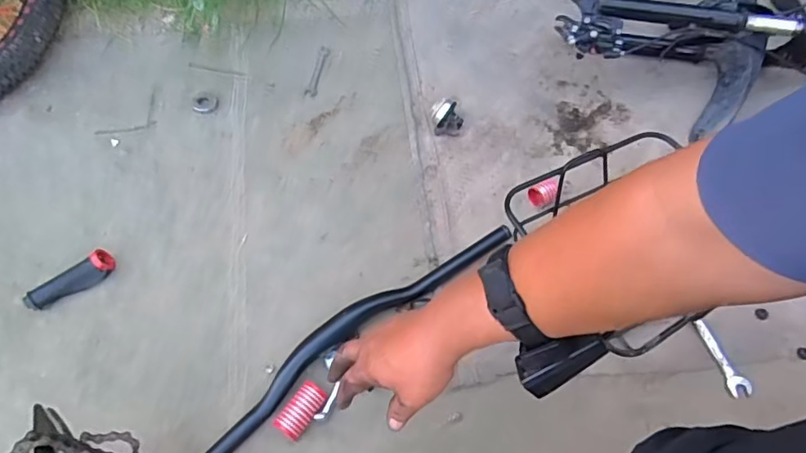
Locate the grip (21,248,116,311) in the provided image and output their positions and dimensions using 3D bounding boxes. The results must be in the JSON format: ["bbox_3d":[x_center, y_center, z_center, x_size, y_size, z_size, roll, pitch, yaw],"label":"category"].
[{"bbox_3d":[-0.434,0.075,0.698,0.110,0.030,0.036,-40,68,-21],"label":"grip"}]

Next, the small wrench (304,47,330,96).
[{"bbox_3d":[-0.147,-0.268,0.918,0.020,0.008,0.099,13,74,6],"label":"small wrench"}]

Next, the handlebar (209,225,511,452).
[{"bbox_3d":[-0.081,0.144,0.646,0.507,0.060,0.064,-35,66,-19],"label":"handlebar"}]

